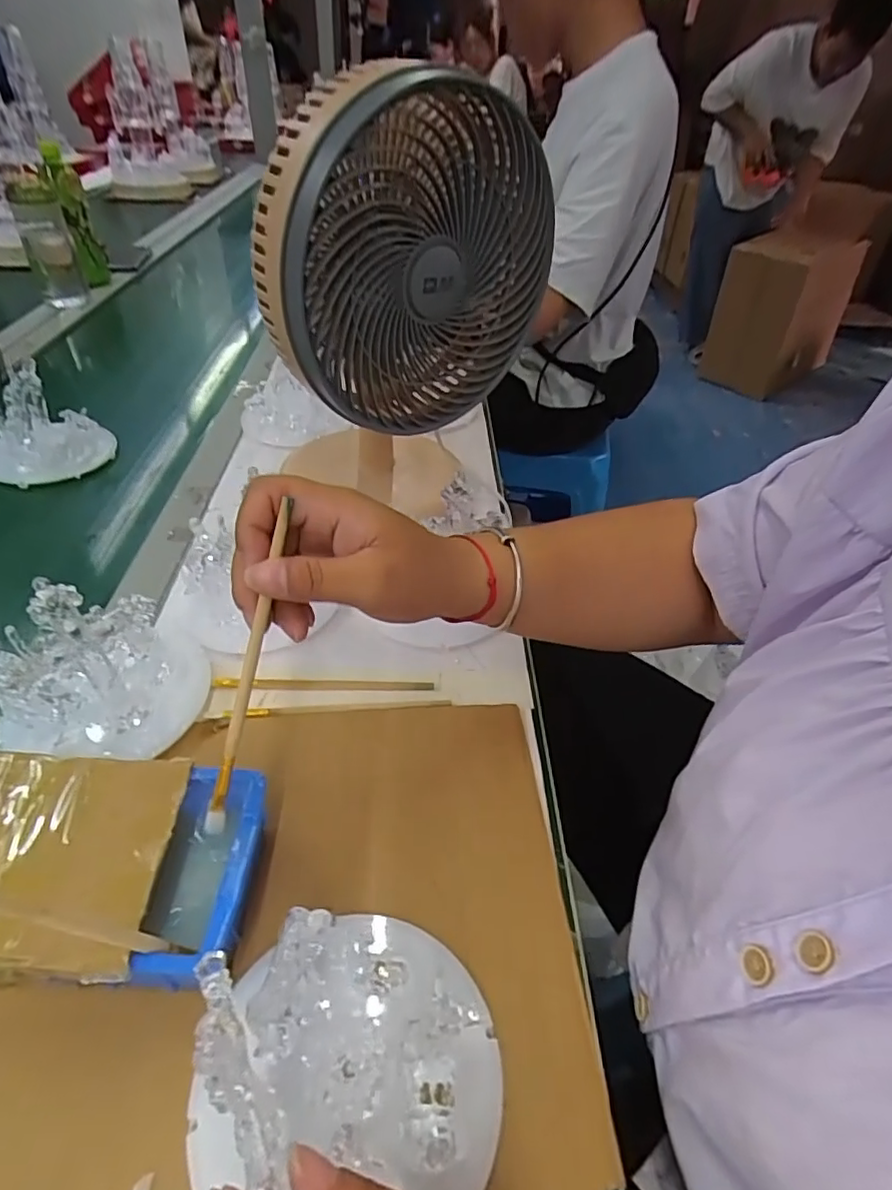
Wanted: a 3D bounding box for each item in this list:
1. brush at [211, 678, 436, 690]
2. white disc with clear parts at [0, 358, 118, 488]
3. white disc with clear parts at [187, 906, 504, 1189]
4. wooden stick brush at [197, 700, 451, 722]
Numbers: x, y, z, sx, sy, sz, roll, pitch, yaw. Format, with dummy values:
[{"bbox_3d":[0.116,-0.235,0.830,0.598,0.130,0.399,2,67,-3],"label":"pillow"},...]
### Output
[{"bbox_3d":[-0.089,0.065,0.434,0.157,0.004,0.008,2,42,-2],"label":"brush"},{"bbox_3d":[-0.437,-0.197,0.628,0.121,0.120,0.116,2,42,-2],"label":"white disc with clear parts"},{"bbox_3d":[-0.043,0.202,0.264,0.123,0.027,0.128,2,42,-2],"label":"white disc with clear parts"},{"bbox_3d":[-0.082,0.078,0.416,0.171,0.004,0.009,-2,42,-6],"label":"wooden stick brush"}]

